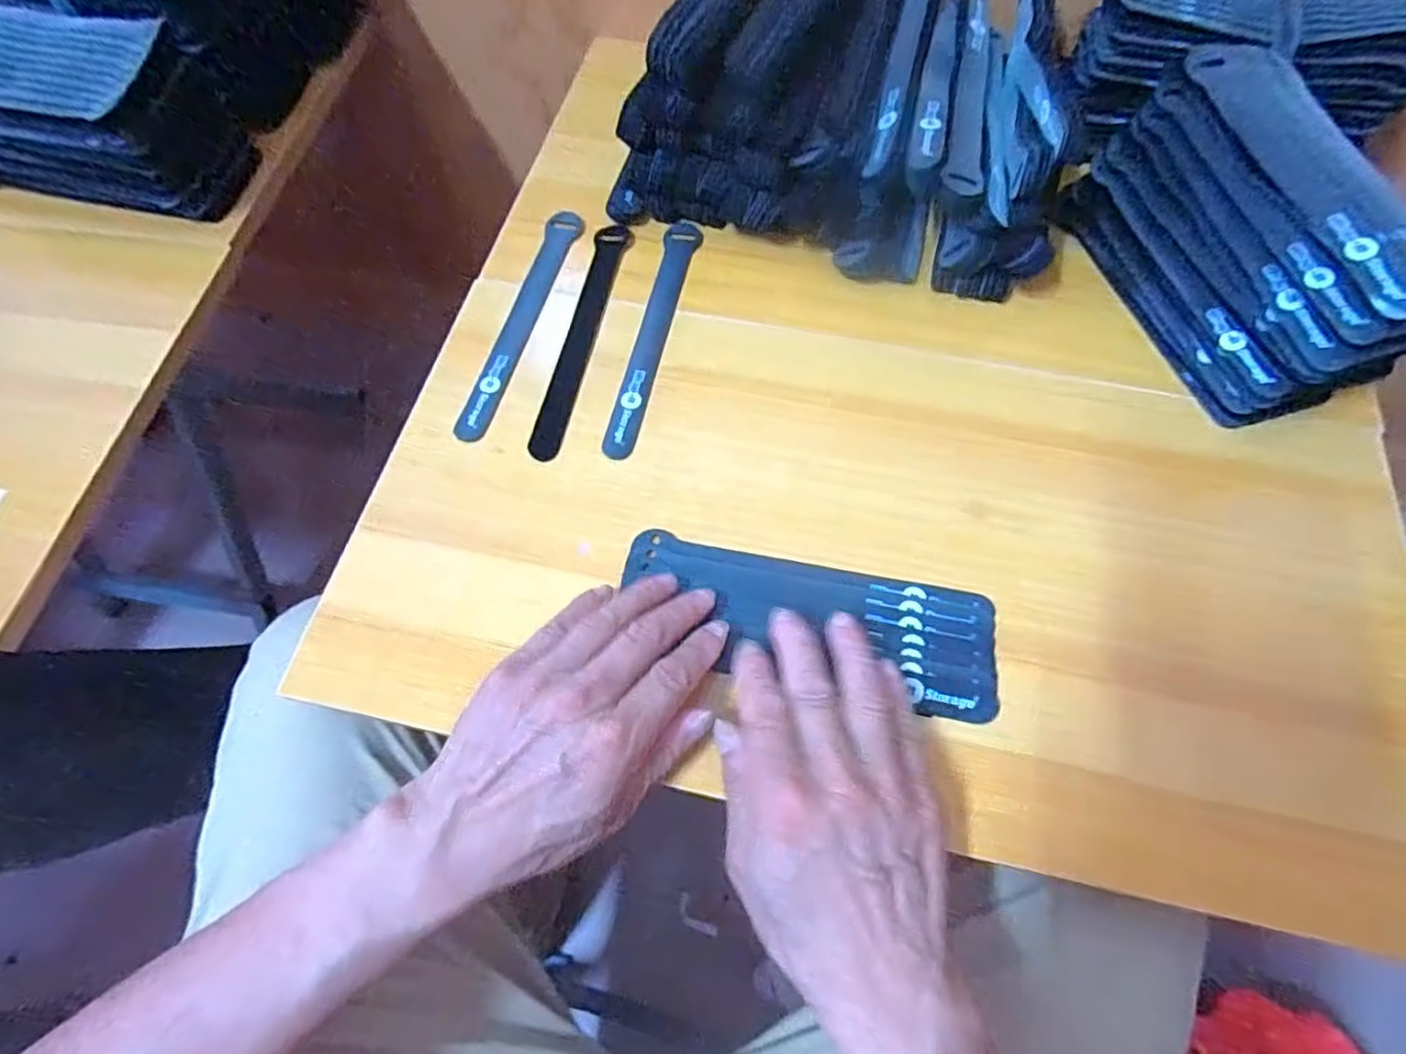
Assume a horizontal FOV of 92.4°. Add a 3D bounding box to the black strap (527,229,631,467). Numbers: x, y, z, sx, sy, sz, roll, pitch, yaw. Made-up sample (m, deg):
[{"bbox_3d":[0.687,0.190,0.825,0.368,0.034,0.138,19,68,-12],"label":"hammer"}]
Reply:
[{"bbox_3d":[-0.080,-0.129,0.451,0.024,0.004,0.195,12,65,-2],"label":"black strap"}]

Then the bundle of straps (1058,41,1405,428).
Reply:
[{"bbox_3d":[0.328,-0.172,0.403,0.083,0.110,0.203,-16,67,-7],"label":"bundle of straps"}]

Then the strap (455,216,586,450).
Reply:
[{"bbox_3d":[-0.122,-0.141,0.458,0.024,0.004,0.198,15,65,-1],"label":"strap"}]

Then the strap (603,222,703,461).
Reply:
[{"bbox_3d":[-0.032,-0.130,0.450,0.023,0.008,0.194,10,66,5],"label":"strap"}]

